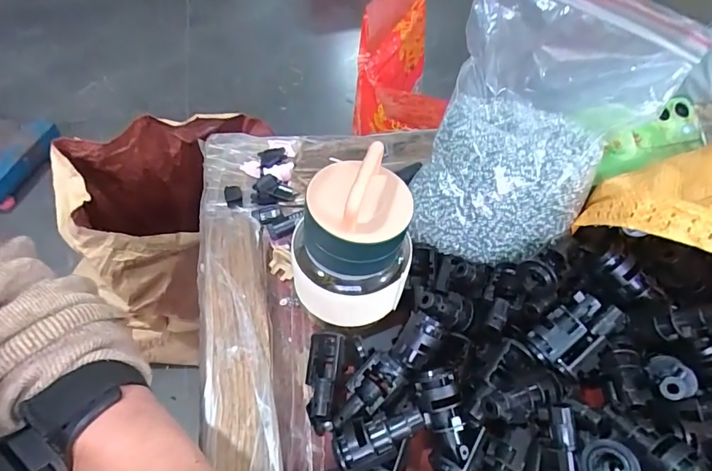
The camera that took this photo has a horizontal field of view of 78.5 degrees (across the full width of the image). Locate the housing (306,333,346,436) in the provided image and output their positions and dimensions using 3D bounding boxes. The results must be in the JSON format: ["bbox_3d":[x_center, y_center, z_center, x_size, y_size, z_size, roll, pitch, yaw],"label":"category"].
[{"bbox_3d":[-0.021,0.093,0.285,0.022,0.025,0.061,4,54,2],"label":"housing"}]

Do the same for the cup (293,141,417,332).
[{"bbox_3d":[-0.005,0.002,0.267,0.069,0.112,0.064,1,54,-1],"label":"cup"}]

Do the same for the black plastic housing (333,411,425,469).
[{"bbox_3d":[0.012,0.113,0.250,0.052,0.016,0.020,-24,78,-3],"label":"black plastic housing"}]

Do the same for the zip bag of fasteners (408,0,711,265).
[{"bbox_3d":[0.124,-0.086,0.295,0.116,0.150,0.176,38,62,24],"label":"zip bag of fasteners"}]

